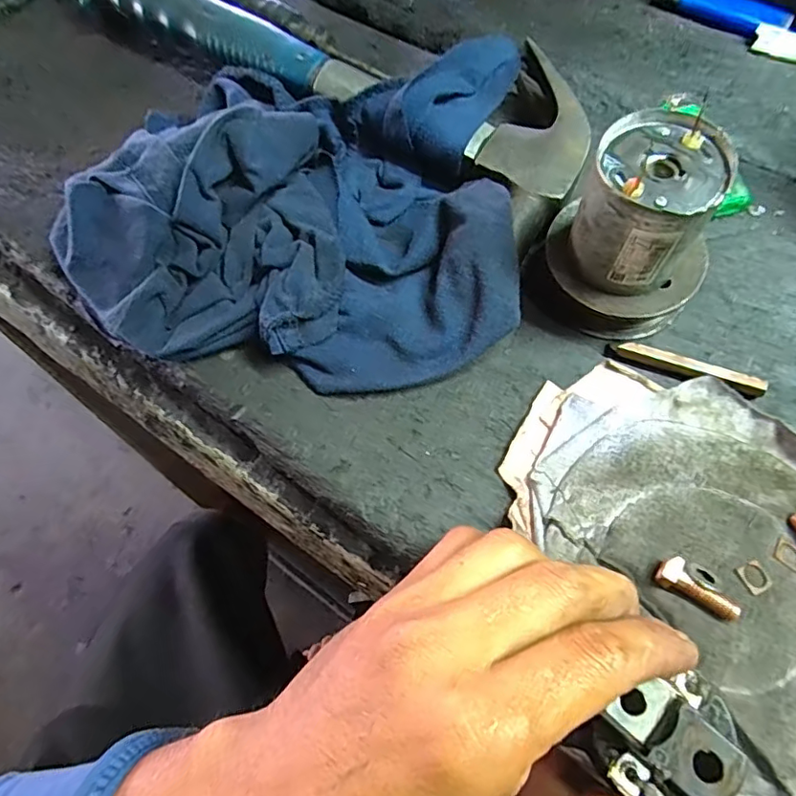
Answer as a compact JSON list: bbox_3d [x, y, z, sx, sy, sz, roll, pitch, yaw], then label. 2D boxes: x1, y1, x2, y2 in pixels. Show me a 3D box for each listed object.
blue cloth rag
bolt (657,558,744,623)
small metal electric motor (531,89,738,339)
[{"bbox_3d":[-0.053,-0.101,0.275,0.226,0.039,0.190,3,65,1],"label":"blue cloth rag"},{"bbox_3d":[0.109,0.070,0.200,0.028,0.008,0.010,33,69,14],"label":"bolt"},{"bbox_3d":[0.103,-0.074,0.237,0.071,0.067,0.061,38,70,15],"label":"small metal electric motor"}]

